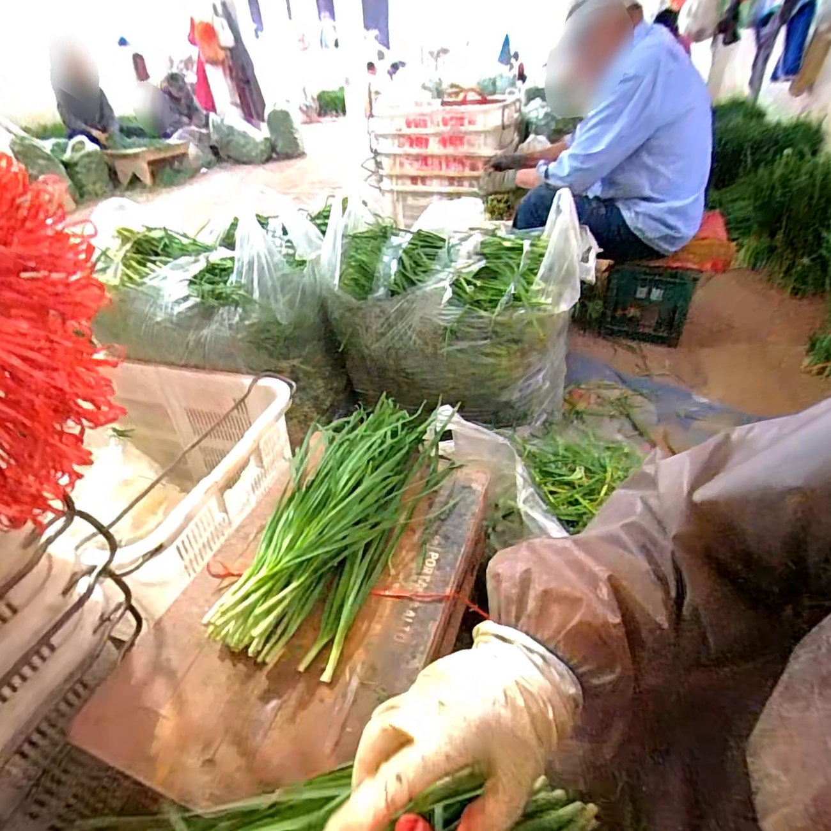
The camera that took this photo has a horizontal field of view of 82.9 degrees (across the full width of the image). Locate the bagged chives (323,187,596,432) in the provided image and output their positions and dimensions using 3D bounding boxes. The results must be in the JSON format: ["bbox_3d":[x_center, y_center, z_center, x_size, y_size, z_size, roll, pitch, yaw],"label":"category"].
[{"bbox_3d":[0.087,-0.202,1.131,0.557,0.434,0.338,-3,37,0],"label":"bagged chives"}]

